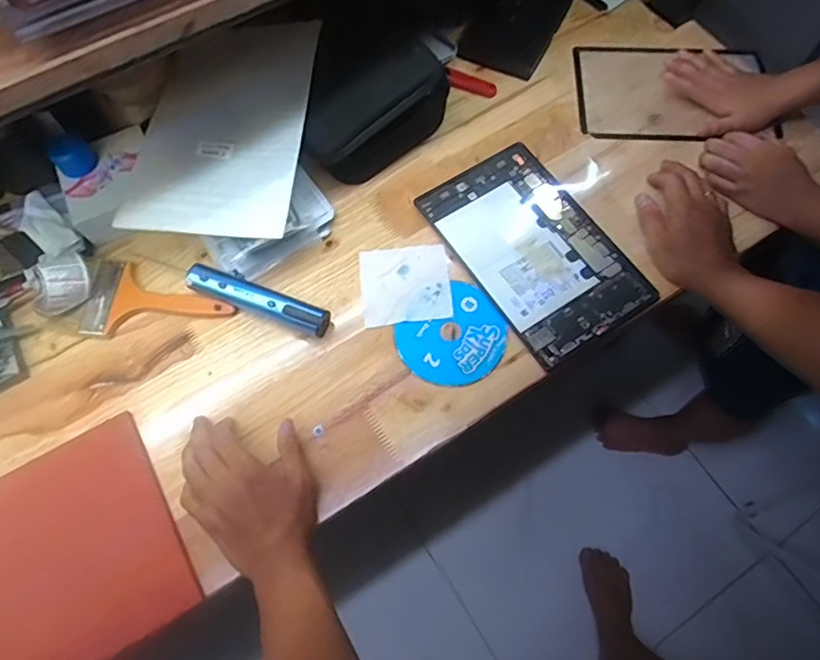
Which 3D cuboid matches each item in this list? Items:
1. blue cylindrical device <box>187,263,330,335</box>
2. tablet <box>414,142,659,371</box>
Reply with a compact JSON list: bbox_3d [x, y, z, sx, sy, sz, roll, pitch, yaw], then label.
[{"bbox_3d":[-0.160,-0.033,0.588,0.159,0.022,0.027,20,70,8],"label":"blue cylindrical device"},{"bbox_3d":[0.137,-0.093,0.620,0.154,0.011,0.247,-32,71,-12],"label":"tablet"}]

